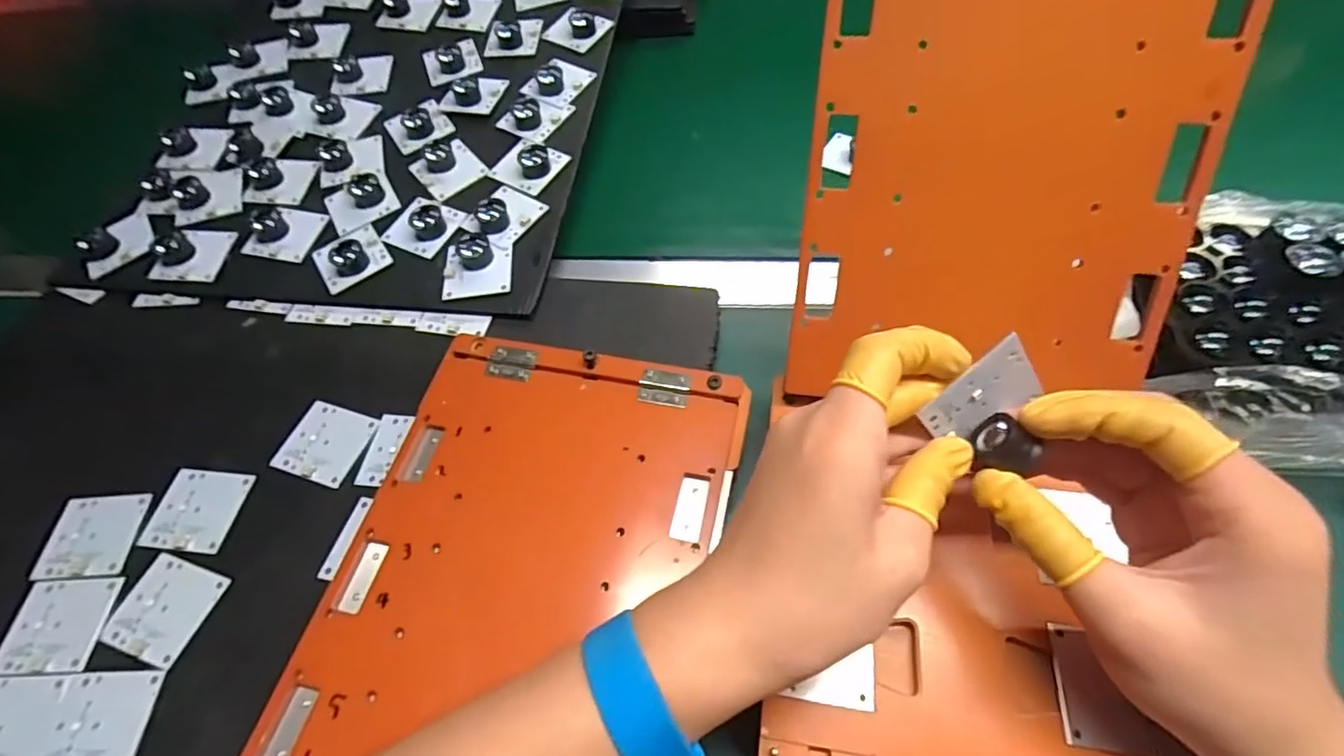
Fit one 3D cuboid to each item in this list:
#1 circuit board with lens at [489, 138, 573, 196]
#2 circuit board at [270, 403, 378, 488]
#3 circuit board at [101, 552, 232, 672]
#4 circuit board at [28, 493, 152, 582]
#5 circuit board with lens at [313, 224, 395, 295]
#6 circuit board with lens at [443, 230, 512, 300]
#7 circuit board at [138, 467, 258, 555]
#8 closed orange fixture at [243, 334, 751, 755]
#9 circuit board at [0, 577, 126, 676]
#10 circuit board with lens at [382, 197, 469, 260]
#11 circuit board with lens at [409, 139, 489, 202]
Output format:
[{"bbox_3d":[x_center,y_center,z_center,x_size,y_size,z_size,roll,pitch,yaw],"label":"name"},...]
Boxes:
[{"bbox_3d":[-0.107,-0.162,0.427,0.044,0.017,0.046,28,64,20],"label":"circuit board with lens"},{"bbox_3d":[-0.199,0.037,0.334,0.046,0.005,0.044,14,60,13],"label":"circuit board"},{"bbox_3d":[-0.258,0.117,0.294,0.046,0.007,0.044,14,60,13],"label":"circuit board"},{"bbox_3d":[-0.316,0.086,0.317,0.048,0.006,0.045,-4,62,-1],"label":"circuit board"},{"bbox_3d":[-0.223,-0.088,0.397,0.044,0.015,0.041,-33,61,-15],"label":"circuit board with lens"},{"bbox_3d":[-0.131,-0.077,0.383,0.044,0.017,0.043,-7,57,0],"label":"circuit board with lens"},{"bbox_3d":[-0.264,0.073,0.322,0.047,0.006,0.045,5,61,3],"label":"circuit board"},{"bbox_3d":[-0.067,0.091,0.246,0.162,0.019,0.240,9,59,11],"label":"closed orange fixture"},{"bbox_3d":[-0.309,0.124,0.292,0.050,0.005,0.045,-4,54,1],"label":"circuit board"},{"bbox_3d":[-0.177,-0.112,0.405,0.045,0.022,0.047,21,62,17],"label":"circuit board with lens"},{"bbox_3d":[-0.168,-0.160,0.430,0.044,0.016,0.044,-35,61,-17],"label":"circuit board with lens"}]

